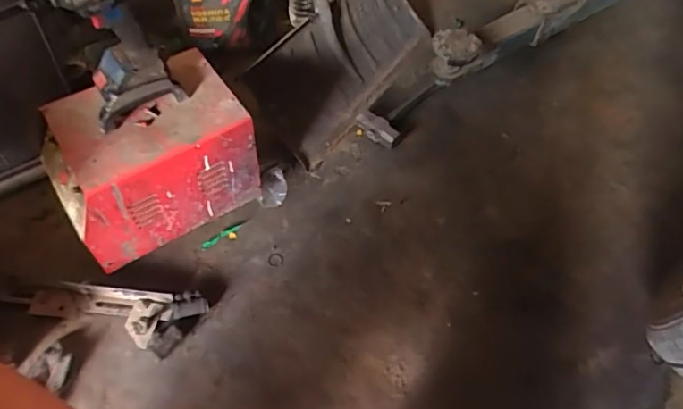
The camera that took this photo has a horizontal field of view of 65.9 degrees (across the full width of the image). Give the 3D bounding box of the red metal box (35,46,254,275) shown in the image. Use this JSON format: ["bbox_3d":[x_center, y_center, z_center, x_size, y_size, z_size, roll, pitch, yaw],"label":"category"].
[{"bbox_3d":[-0.345,-0.076,0.981,0.334,0.257,0.196,-25,63,-18],"label":"red metal box"}]

